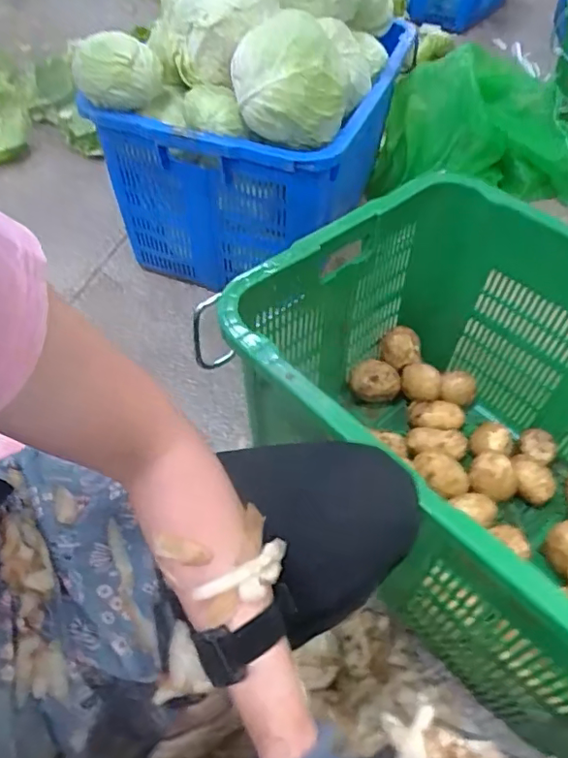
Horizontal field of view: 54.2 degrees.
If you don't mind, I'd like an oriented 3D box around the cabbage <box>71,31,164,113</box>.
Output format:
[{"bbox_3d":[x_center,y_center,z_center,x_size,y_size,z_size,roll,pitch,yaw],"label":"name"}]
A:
[{"bbox_3d":[-0.269,-0.495,0.896,0.133,0.087,0.092,-12,52,-11],"label":"cabbage"}]

